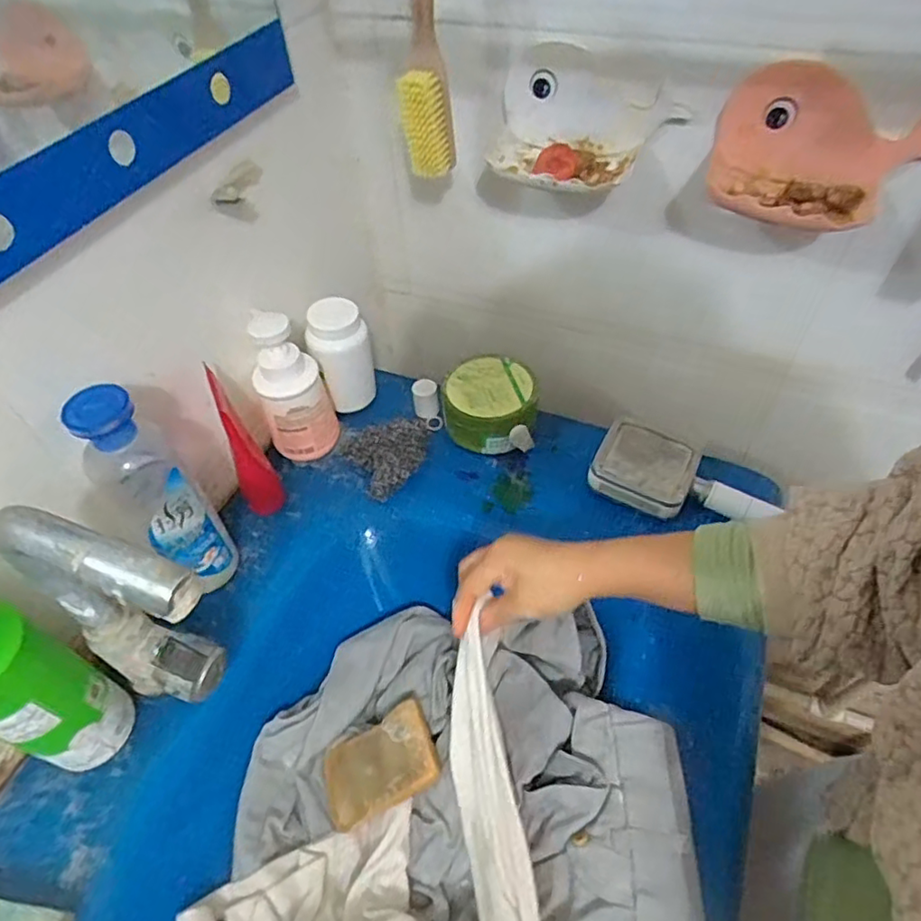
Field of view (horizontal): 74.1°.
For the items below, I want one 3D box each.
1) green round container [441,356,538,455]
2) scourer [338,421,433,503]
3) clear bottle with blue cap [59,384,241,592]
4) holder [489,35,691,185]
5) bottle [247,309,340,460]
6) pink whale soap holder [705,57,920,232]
[{"bbox_3d":[0.032,-0.059,0.660,0.096,0.069,0.092,-1,50,2],"label":"green round container"},{"bbox_3d":[-0.075,-0.005,0.644,0.097,0.031,0.092,-1,50,2],"label":"scourer"},{"bbox_3d":[-0.240,0.034,0.494,0.062,0.222,0.053,-37,58,-25],"label":"clear bottle with blue cap"},{"bbox_3d":[0.105,-0.292,0.522,0.163,0.080,0.092,12,52,13],"label":"holder"},{"bbox_3d":[-0.168,-0.069,0.612,0.066,0.162,0.057,-8,50,-4],"label":"bottle"},{"bbox_3d":[0.282,-0.238,0.470,0.161,0.090,0.082,10,52,11],"label":"pink whale soap holder"}]

